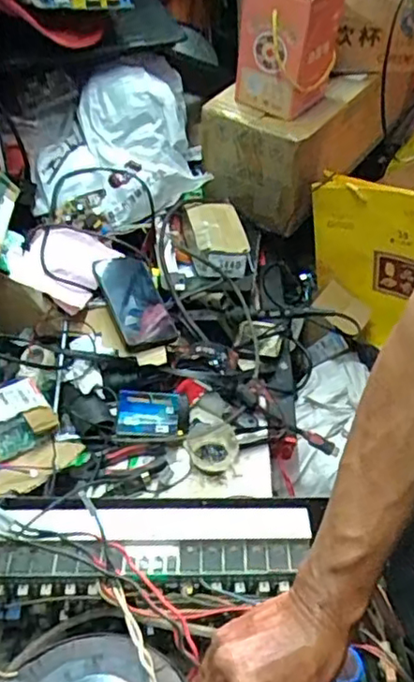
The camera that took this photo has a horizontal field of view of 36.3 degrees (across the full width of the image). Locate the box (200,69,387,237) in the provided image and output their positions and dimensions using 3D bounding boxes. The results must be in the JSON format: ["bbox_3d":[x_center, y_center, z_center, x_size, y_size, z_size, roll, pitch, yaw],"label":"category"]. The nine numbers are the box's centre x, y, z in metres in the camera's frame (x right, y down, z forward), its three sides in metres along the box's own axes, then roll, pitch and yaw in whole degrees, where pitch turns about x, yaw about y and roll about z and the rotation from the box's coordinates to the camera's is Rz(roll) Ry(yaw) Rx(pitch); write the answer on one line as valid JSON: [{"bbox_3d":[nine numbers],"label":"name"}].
[{"bbox_3d":[0.153,-0.378,1.124,0.206,0.180,0.341,27,50,24],"label":"box"}]

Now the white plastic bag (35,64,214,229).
[{"bbox_3d":[-0.140,-0.325,1.026,0.266,0.156,0.260,-3,45,-4],"label":"white plastic bag"}]

